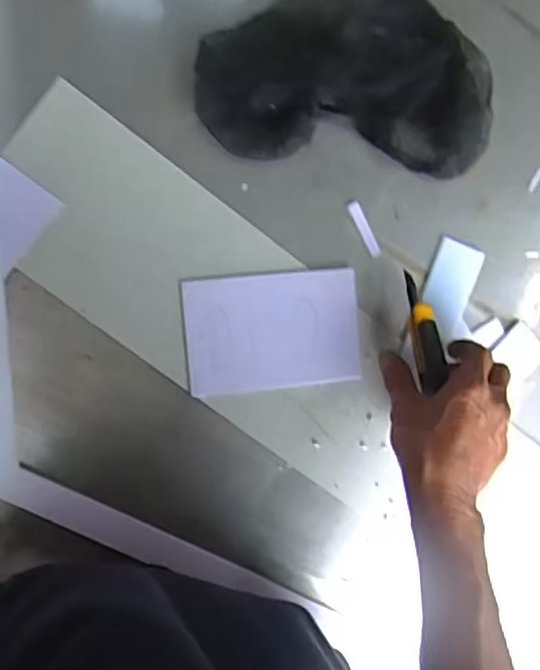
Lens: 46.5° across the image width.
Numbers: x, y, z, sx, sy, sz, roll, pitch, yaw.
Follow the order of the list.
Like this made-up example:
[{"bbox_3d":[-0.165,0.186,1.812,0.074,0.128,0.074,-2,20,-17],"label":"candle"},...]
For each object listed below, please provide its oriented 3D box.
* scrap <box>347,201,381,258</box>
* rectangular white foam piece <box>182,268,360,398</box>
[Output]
[{"bbox_3d":[0.079,-0.088,0.521,0.010,0.004,0.049,-26,97,-5],"label":"scrap"},{"bbox_3d":[0.003,-0.002,0.510,0.139,0.007,0.092,-5,94,-8],"label":"rectangular white foam piece"}]

